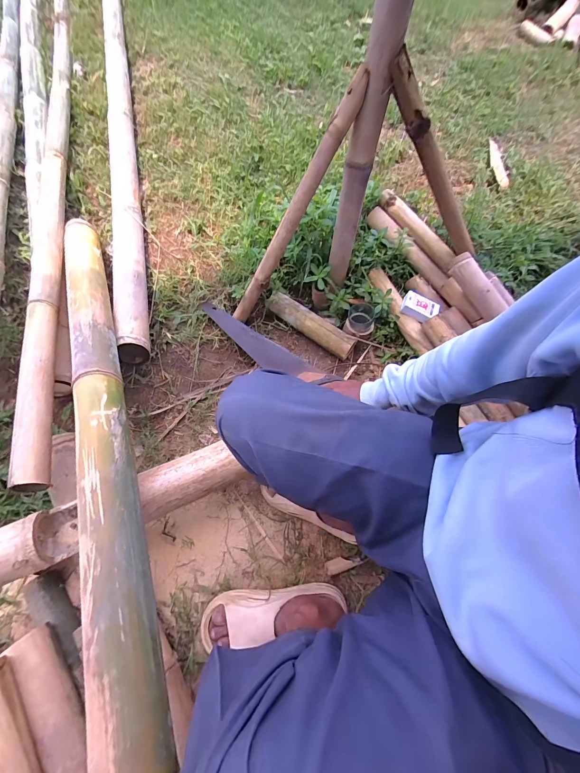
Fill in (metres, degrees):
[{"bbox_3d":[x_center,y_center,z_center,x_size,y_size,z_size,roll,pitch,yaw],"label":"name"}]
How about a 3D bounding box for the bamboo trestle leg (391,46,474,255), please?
[{"bbox_3d":[0.325,-0.452,0.674,0.046,0.500,0.048,-28,58,31],"label":"bamboo trestle leg"}]

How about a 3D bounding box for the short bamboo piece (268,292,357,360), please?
[{"bbox_3d":[0.057,-0.176,0.880,0.276,0.071,0.053,36,67,15],"label":"short bamboo piece"}]

